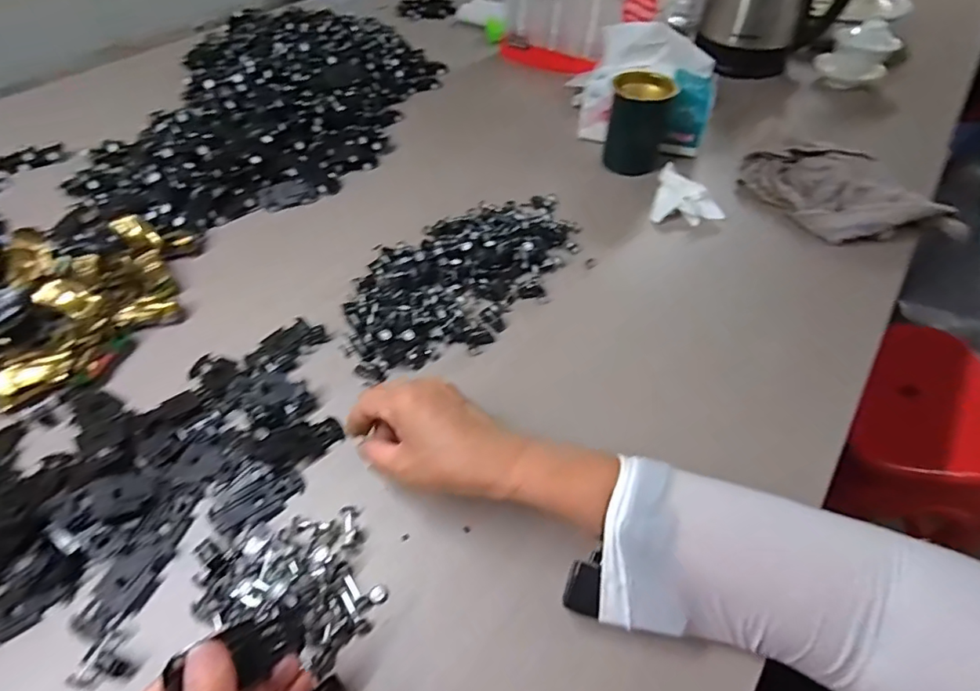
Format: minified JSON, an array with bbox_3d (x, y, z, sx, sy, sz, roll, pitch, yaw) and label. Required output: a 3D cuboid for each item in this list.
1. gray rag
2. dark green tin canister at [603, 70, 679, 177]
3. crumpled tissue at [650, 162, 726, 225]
[{"bbox_3d":[0.406,-0.171,0.580,0.244,0.049,0.117,34,58,25],"label":"gray rag"},{"bbox_3d":[0.187,-0.282,0.642,0.074,0.099,0.068,17,53,14],"label":"dark green tin canister"},{"bbox_3d":[0.235,-0.176,0.596,0.074,0.028,0.077,12,52,10],"label":"crumpled tissue"}]

